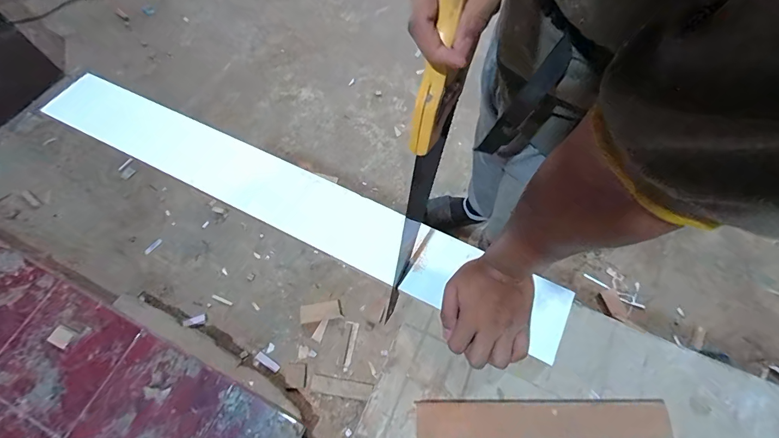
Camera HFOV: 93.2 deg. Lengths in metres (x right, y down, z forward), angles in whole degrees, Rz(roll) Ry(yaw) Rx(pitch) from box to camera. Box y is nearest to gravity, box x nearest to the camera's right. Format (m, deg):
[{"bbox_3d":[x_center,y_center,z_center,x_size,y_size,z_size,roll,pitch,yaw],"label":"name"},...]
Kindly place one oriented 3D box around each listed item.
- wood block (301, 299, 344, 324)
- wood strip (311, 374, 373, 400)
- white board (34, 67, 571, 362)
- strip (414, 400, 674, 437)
[{"bbox_3d":[-0.213,0.286,1.143,0.123,0.016,0.054,-9,69,-5],"label":"wood block"},{"bbox_3d":[-0.139,0.486,1.066,0.172,0.006,0.041,10,68,2],"label":"wood strip"},{"bbox_3d":[-0.160,-0.037,0.526,0.824,0.015,0.097,24,69,11],"label":"white board"},{"bbox_3d":[0.172,0.231,0.417,0.281,0.010,0.044,0,68,-2],"label":"strip"}]

